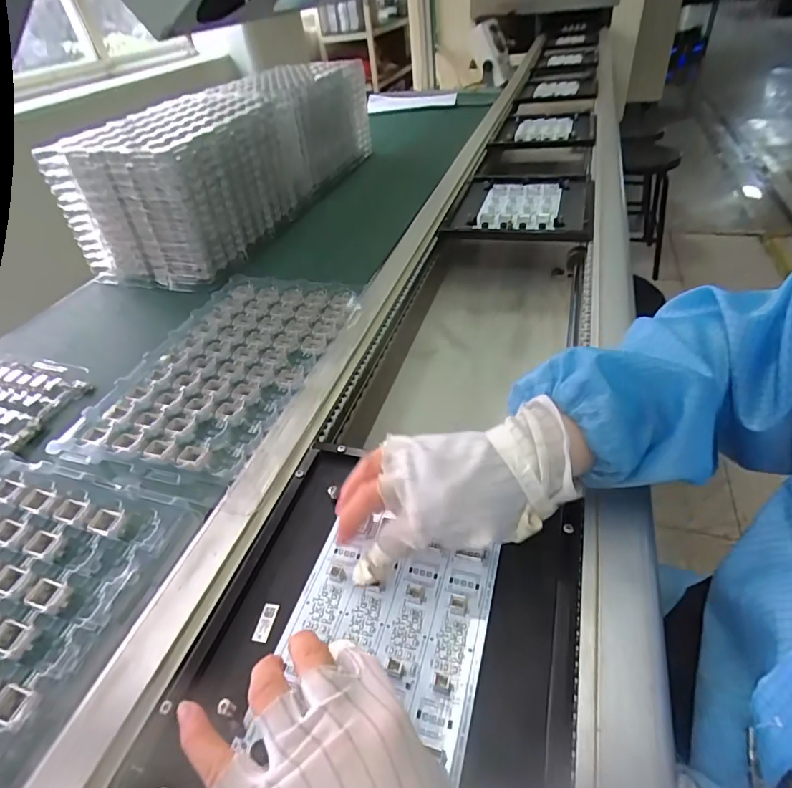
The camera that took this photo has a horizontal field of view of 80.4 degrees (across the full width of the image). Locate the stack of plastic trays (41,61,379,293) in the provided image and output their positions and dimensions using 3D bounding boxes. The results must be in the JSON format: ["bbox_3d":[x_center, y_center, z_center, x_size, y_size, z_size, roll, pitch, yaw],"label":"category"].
[{"bbox_3d":[-0.261,-0.455,0.867,0.216,0.174,0.698,8,43,16],"label":"stack of plastic trays"}]

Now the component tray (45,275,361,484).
[{"bbox_3d":[-0.178,-0.041,0.515,0.189,0.016,0.314,10,45,12],"label":"component tray"}]

